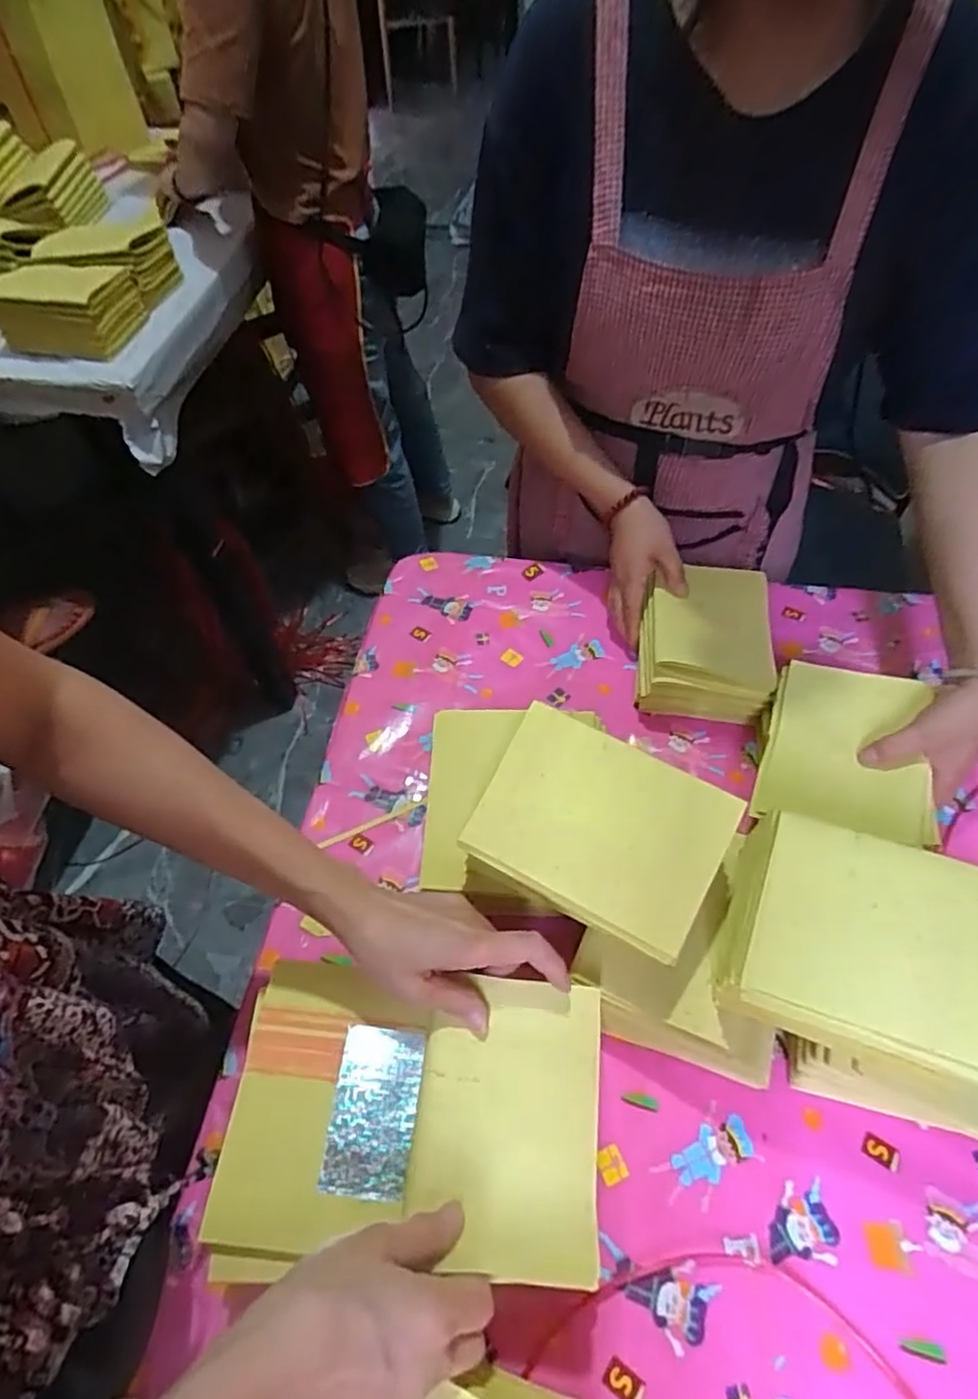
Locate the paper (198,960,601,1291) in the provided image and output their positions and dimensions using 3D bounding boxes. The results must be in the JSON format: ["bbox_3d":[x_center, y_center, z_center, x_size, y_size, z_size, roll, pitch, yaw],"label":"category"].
[{"bbox_3d":[-0.048,0.263,0.422,0.231,0.020,0.164,2,57,5],"label":"paper"}]

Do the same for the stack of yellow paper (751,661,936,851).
[{"bbox_3d":[0.308,0.040,0.575,0.132,0.023,0.147,7,72,22],"label":"stack of yellow paper"}]

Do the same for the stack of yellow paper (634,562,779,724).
[{"bbox_3d":[0.220,-0.063,0.684,0.122,0.079,0.162,7,58,8],"label":"stack of yellow paper"}]

